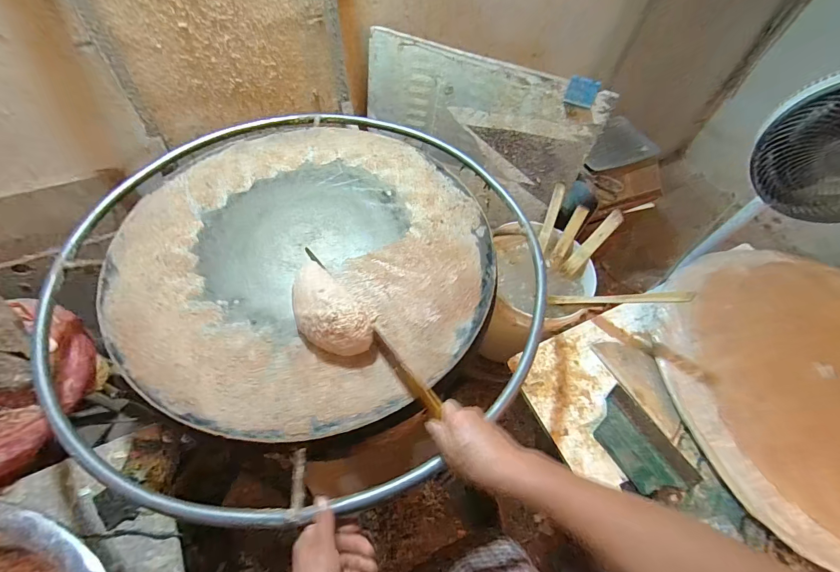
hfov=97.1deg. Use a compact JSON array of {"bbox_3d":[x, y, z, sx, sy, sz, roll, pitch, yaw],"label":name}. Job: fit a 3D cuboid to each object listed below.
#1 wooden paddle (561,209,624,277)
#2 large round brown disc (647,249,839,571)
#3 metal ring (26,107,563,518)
[{"bbox_3d":[0.417,-0.100,0.901,0.039,0.185,0.018,45,25,21],"label":"wooden paddle"},{"bbox_3d":[0.815,0.192,0.731,0.593,0.042,0.632,2,58,-3],"label":"large round brown disc"},{"bbox_3d":[-0.195,-0.057,0.661,0.801,0.051,0.810,2,58,-3],"label":"metal ring"}]

